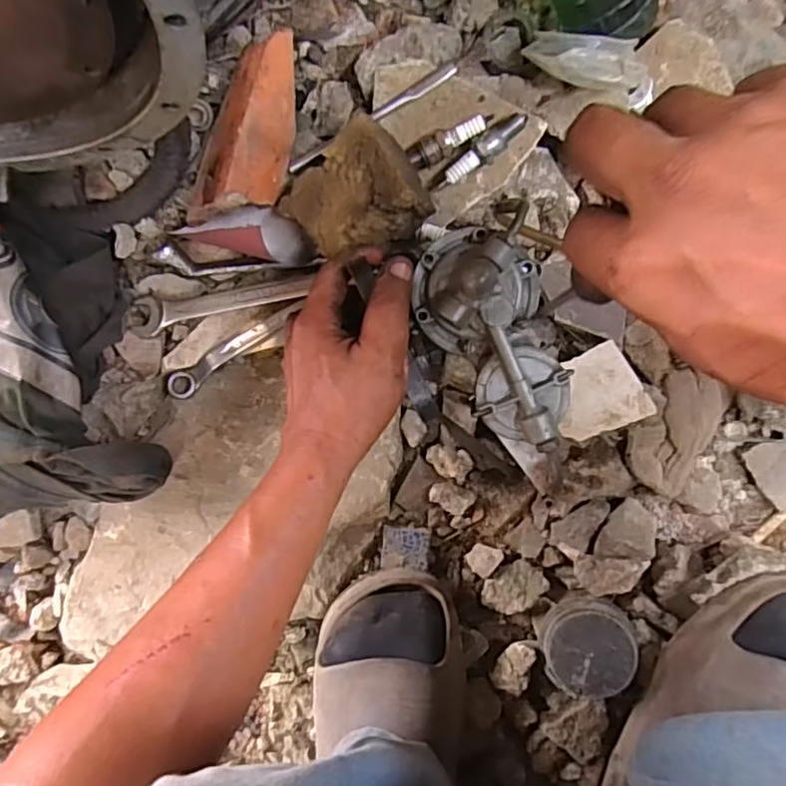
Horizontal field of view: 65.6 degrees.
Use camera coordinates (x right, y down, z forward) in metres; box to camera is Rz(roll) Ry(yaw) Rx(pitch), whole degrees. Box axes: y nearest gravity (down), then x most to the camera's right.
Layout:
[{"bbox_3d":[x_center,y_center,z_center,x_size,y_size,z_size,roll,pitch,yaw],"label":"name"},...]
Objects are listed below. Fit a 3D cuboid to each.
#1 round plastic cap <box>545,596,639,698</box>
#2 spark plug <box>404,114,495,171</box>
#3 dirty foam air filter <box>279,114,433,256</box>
[{"bbox_3d":[0.158,0.205,0.481,0.070,0.025,0.069,0,96,1],"label":"round plastic cap"},{"bbox_3d":[0.040,-0.183,0.437,0.062,0.013,0.020,-27,116,18],"label":"spark plug"},{"bbox_3d":[-0.026,-0.137,0.440,0.089,0.045,0.089,-1,88,31],"label":"dirty foam air filter"}]

